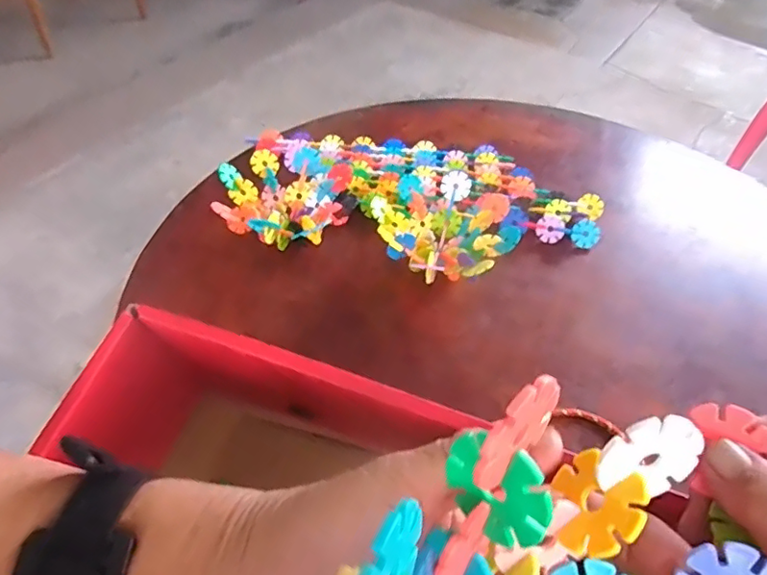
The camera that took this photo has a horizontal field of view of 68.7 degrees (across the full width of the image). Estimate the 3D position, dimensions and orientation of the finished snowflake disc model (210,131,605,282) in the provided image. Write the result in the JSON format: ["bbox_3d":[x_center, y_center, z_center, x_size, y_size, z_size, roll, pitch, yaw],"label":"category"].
[{"bbox_3d":[0.044,-0.107,0.646,0.423,0.061,0.247,8,47,4],"label":"finished snowflake disc model"}]

